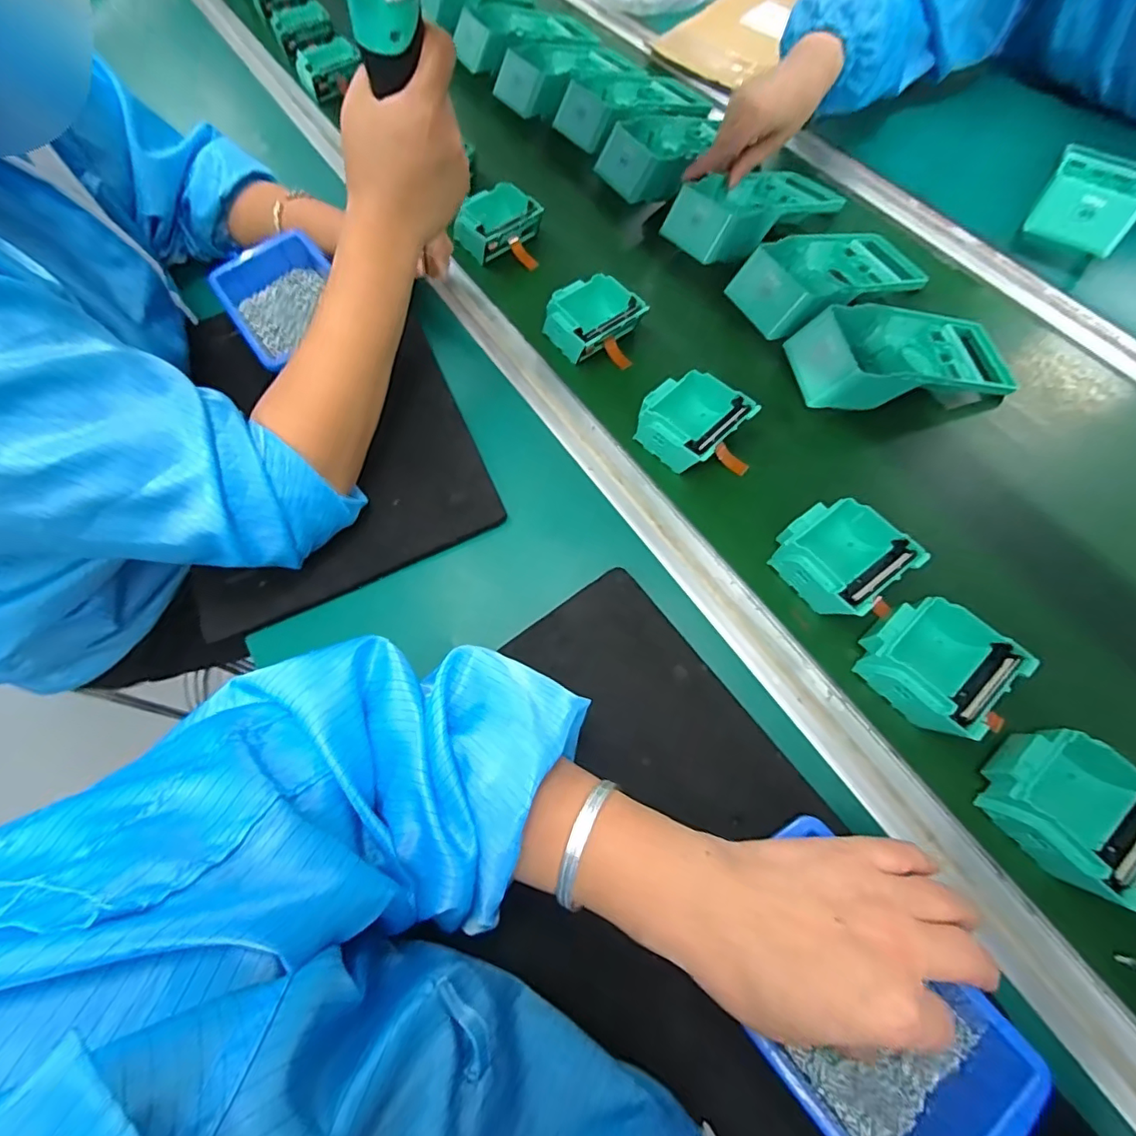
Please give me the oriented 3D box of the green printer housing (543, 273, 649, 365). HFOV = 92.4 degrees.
[{"bbox_3d":[0.021,-0.236,0.515,0.077,0.036,0.071,-34,69,-12],"label":"green printer housing"}]

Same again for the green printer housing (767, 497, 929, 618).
[{"bbox_3d":[0.202,-0.009,0.406,0.080,0.037,0.080,-36,70,-12],"label":"green printer housing"}]

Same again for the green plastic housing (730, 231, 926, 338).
[{"bbox_3d":[0.247,-0.277,0.513,0.189,0.049,0.091,-28,68,-9],"label":"green plastic housing"}]

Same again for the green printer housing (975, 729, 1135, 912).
[{"bbox_3d":[0.309,0.148,0.329,0.076,0.035,0.091,-40,70,-14],"label":"green printer housing"}]

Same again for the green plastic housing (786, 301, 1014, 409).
[{"bbox_3d":[0.289,-0.187,0.470,0.190,0.052,0.096,-10,66,-2],"label":"green plastic housing"}]

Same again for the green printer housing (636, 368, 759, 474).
[{"bbox_3d":[0.104,-0.124,0.461,0.078,0.037,0.075,-41,71,-14],"label":"green printer housing"}]

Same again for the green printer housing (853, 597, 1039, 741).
[{"bbox_3d":[0.249,0.063,0.370,0.078,0.036,0.081,-40,71,-14],"label":"green printer housing"}]

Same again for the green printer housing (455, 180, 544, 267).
[{"bbox_3d":[-0.075,-0.367,0.577,0.085,0.034,0.066,-37,70,-13],"label":"green printer housing"}]

